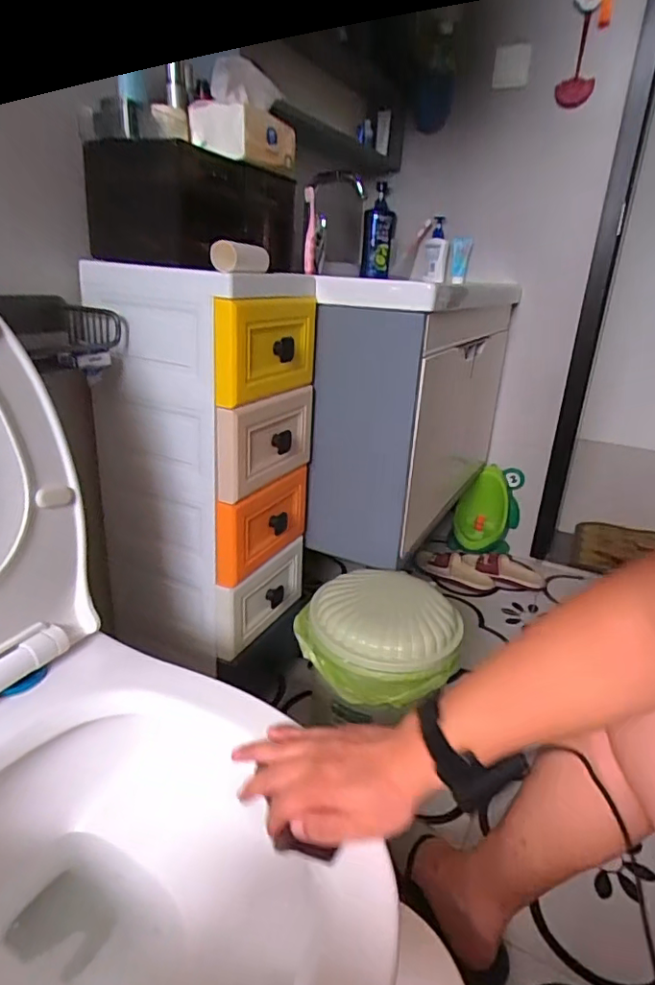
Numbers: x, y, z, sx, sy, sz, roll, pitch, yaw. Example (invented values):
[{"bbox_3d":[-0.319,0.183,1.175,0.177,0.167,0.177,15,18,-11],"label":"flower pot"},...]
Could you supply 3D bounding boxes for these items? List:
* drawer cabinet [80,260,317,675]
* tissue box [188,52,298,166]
[{"bbox_3d":[-0.202,-0.056,0.948,0.257,0.597,0.283,14,24,24],"label":"drawer cabinet"},{"bbox_3d":[-0.125,-0.563,0.806,0.108,0.116,0.175,12,23,20],"label":"tissue box"}]

